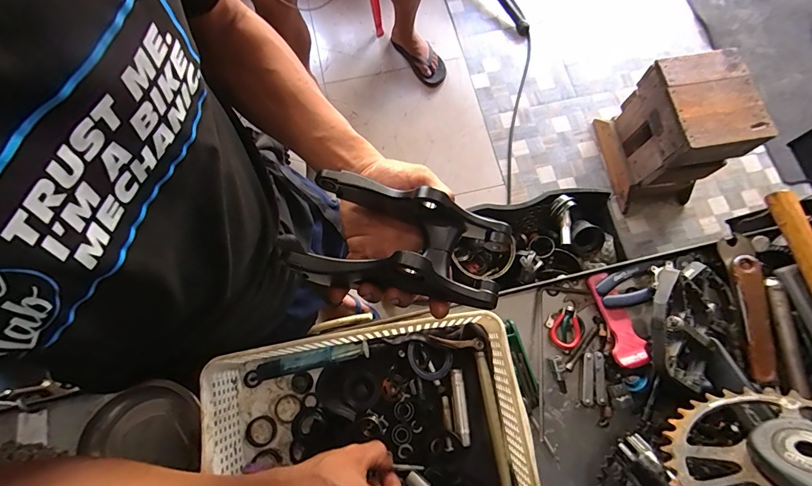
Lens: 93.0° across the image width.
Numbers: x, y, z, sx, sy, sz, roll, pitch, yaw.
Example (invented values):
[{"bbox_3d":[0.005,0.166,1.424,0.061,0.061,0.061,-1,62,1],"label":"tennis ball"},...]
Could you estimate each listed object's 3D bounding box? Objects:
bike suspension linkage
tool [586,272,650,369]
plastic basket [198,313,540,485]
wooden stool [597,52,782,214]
[{"bbox_3d":[-0.007,0.002,0.319,0.174,0.057,0.092,18,75,5],"label":"bike suspension linkage"},{"bbox_3d":[0.271,0.095,0.490,0.038,0.020,0.119,-12,75,-3],"label":"tool"},{"bbox_3d":[-0.037,0.227,0.429,0.330,0.082,0.254,-12,75,-3],"label":"plastic basket"},{"bbox_3d":[0.897,-0.366,1.300,0.256,0.404,0.332,-8,75,-2],"label":"wooden stool"}]

